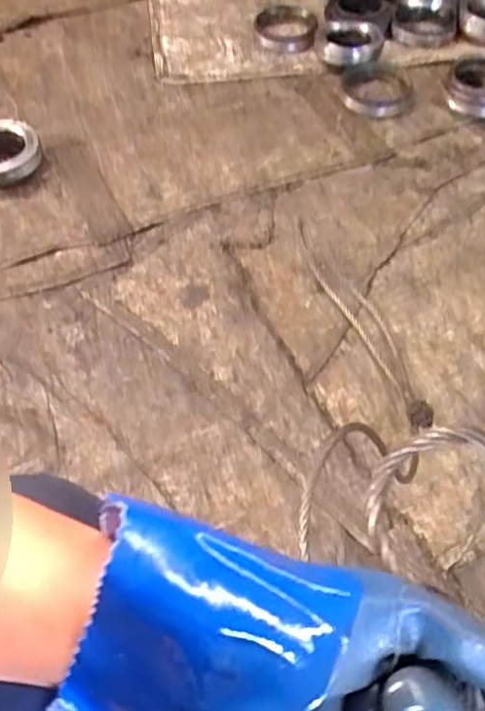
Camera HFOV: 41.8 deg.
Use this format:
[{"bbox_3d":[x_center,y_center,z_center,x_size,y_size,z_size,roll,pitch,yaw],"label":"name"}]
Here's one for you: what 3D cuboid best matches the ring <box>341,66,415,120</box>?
[{"bbox_3d":[0.290,-0.558,1.356,0.152,0.034,0.154,0,56,-1],"label":"ring"}]

